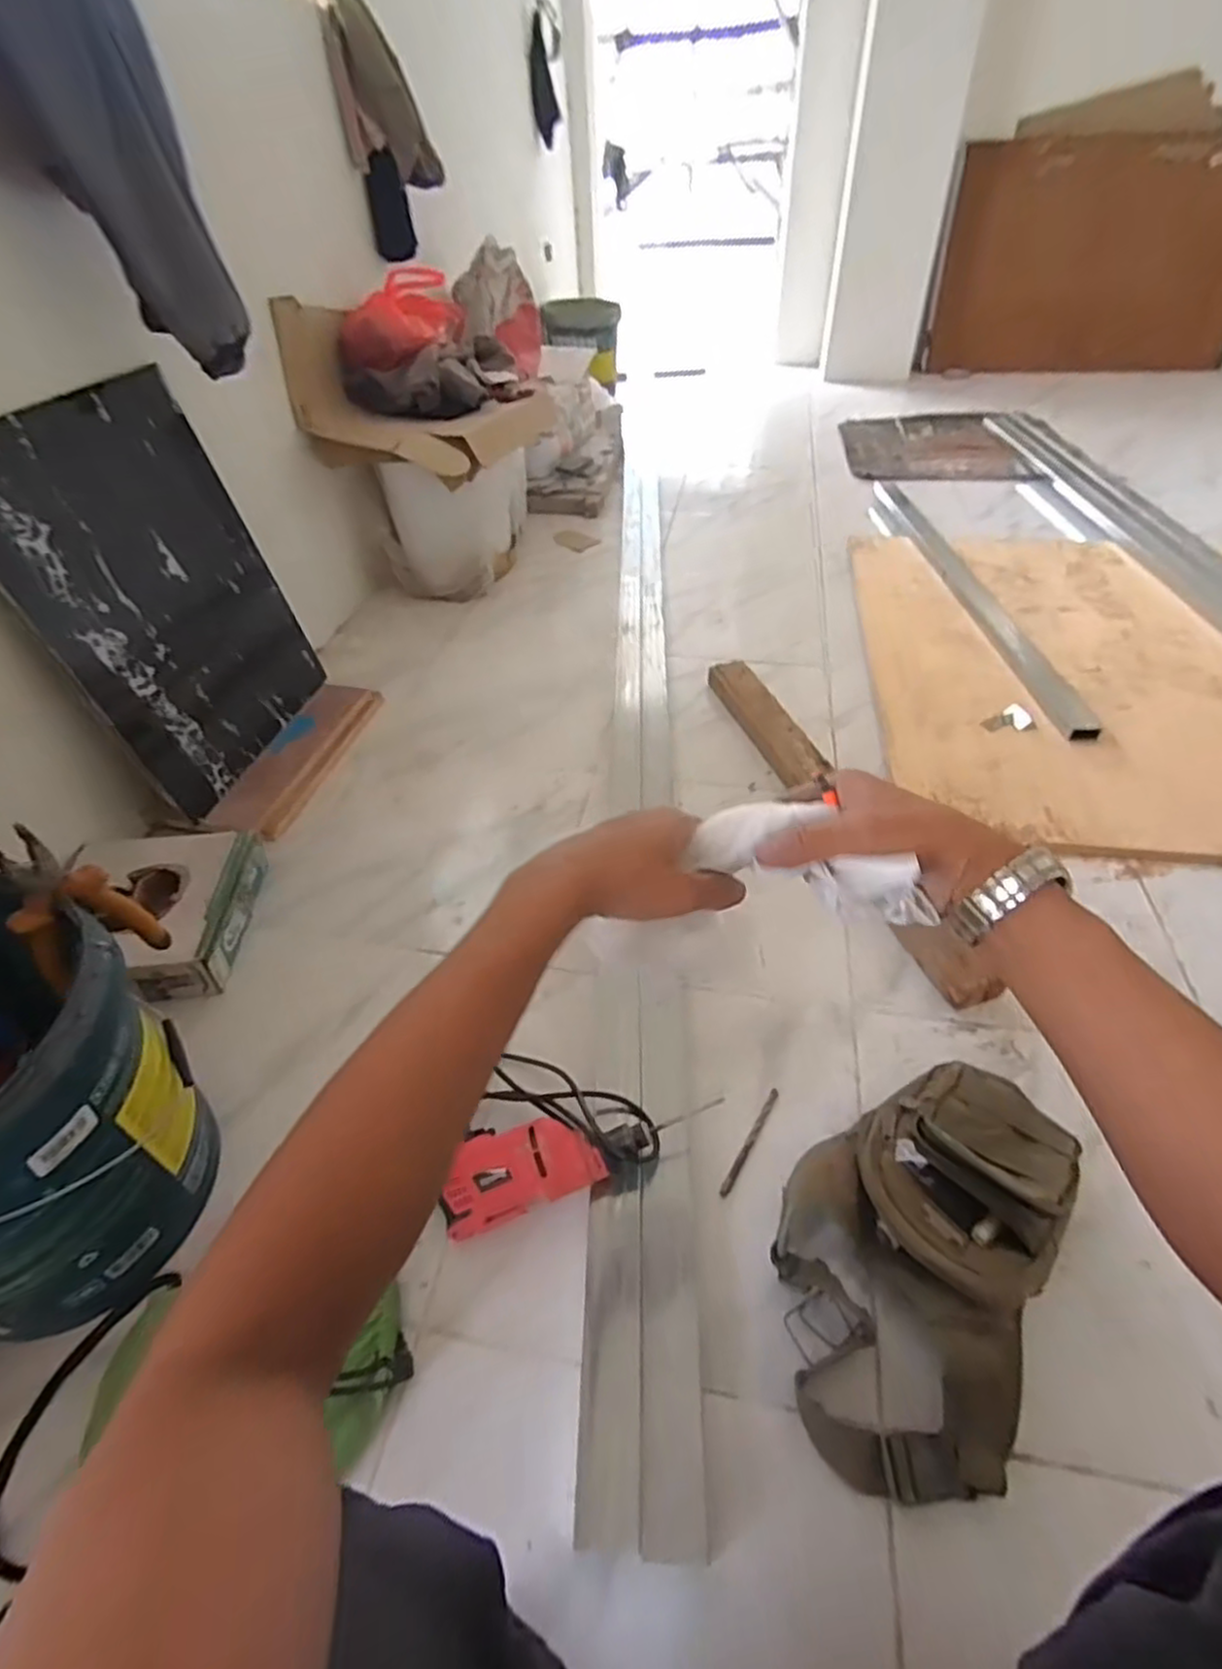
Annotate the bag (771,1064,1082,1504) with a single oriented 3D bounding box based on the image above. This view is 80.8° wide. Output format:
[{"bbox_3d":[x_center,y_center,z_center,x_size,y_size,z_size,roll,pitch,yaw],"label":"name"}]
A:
[{"bbox_3d":[0.277,0.374,0.664,0.220,0.098,0.363,21,49,23],"label":"bag"}]

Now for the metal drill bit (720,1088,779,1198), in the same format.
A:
[{"bbox_3d":[0.153,0.332,0.781,0.011,0.005,0.134,23,53,25],"label":"metal drill bit"}]

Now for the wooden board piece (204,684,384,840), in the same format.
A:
[{"bbox_3d":[-0.557,-0.151,1.295,0.137,0.034,0.417,10,46,3],"label":"wooden board piece"}]

